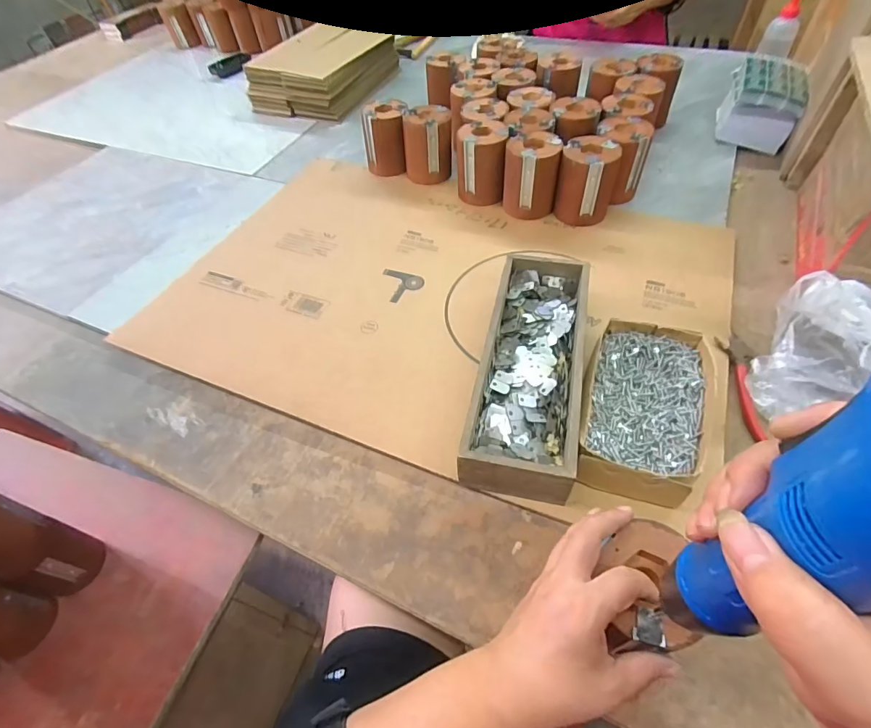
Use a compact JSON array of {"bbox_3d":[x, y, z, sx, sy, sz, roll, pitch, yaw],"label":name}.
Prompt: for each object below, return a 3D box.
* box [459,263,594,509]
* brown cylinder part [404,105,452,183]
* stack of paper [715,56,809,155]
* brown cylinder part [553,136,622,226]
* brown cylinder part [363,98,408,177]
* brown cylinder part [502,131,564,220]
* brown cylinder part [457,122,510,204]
[{"bbox_3d":[0.104,0.001,0.476,0.098,0.060,0.280,9,54,11],"label":"box"},{"bbox_3d":[-0.012,-0.369,0.748,0.081,0.097,0.080,-4,52,2],"label":"brown cylinder part"},{"bbox_3d":[0.555,-0.447,0.759,0.107,0.093,0.136,16,55,17],"label":"stack of paper"},{"bbox_3d":[0.221,-0.266,0.648,0.075,0.098,0.070,17,56,17],"label":"brown cylinder part"},{"bbox_3d":[-0.083,-0.388,0.773,0.080,0.100,0.073,-15,53,-7],"label":"brown cylinder part"},{"bbox_3d":[0.143,-0.282,0.672,0.077,0.101,0.071,4,53,8],"label":"brown cylinder part"},{"bbox_3d":[0.075,-0.318,0.705,0.074,0.099,0.075,6,53,9],"label":"brown cylinder part"}]

